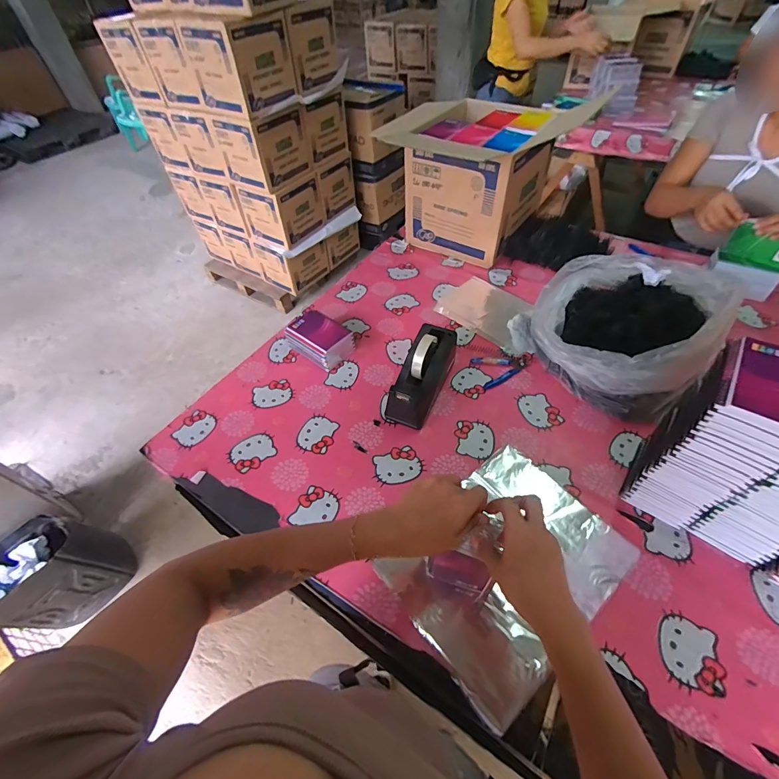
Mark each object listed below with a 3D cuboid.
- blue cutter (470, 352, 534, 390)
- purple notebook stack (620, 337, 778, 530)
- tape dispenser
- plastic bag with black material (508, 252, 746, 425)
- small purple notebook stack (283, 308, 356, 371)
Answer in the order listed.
[{"bbox_3d":[0.250,-0.048,0.811,0.133,0.009,0.078,-14,50,-8],"label":"blue cutter"},{"bbox_3d":[0.442,0.078,0.526,0.098,0.277,0.128,28,57,24],"label":"purple notebook stack"},{"bbox_3d":[0.066,-0.036,0.746,0.077,0.121,0.204,19,54,18],"label":"tape dispenser"},{"bbox_3d":[0.457,-0.134,0.757,0.290,0.187,0.324,-25,53,-17],"label":"plastic bag with black material"},{"bbox_3d":[-0.158,-0.115,0.857,0.145,0.060,0.108,34,59,27],"label":"small purple notebook stack"}]

